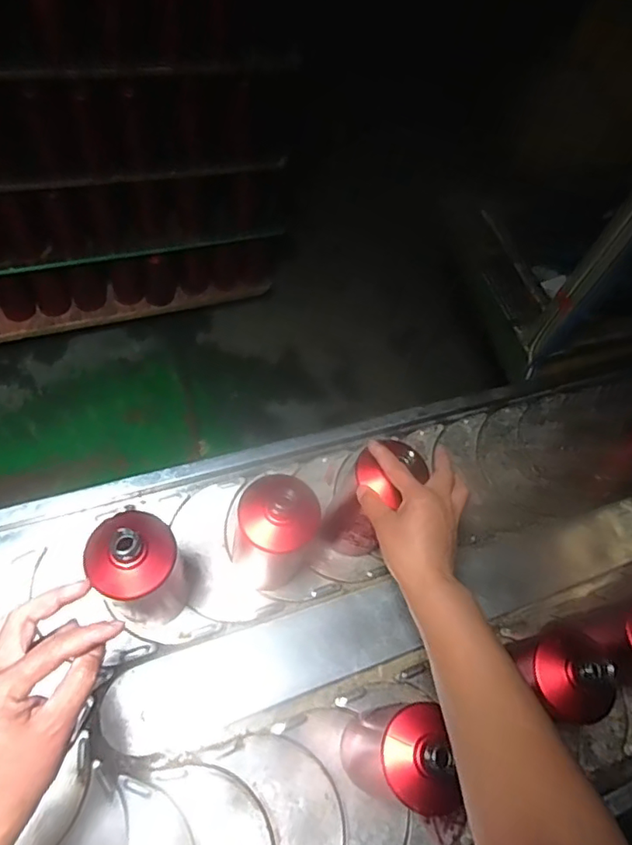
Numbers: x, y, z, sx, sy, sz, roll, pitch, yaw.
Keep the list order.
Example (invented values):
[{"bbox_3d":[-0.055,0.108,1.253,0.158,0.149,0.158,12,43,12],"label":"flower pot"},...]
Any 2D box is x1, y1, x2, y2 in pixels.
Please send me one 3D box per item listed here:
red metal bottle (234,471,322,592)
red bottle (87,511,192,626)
[{"bbox_3d":[-0.047,0.134,0.619,0.075,0.176,0.075,37,64,16],"label":"red metal bottle"},{"bbox_3d":[-0.176,0.161,0.570,0.069,0.203,0.068,2,60,-3],"label":"red bottle"}]

